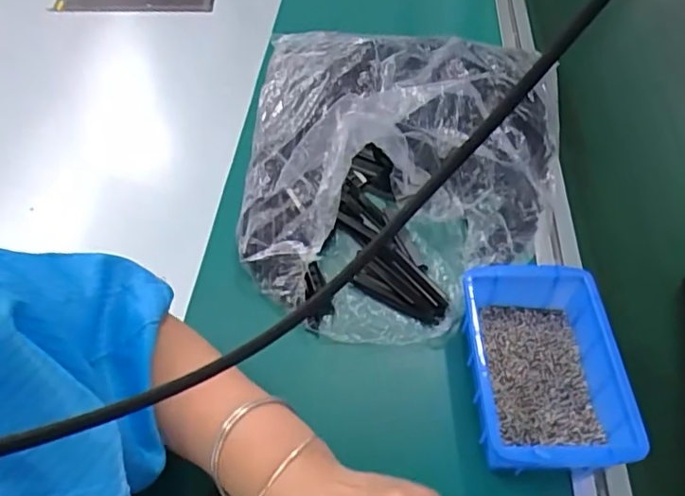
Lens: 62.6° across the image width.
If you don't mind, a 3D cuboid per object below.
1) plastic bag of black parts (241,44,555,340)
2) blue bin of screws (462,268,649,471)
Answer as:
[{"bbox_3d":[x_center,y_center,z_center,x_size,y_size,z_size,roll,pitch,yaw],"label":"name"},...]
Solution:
[{"bbox_3d":[0.054,-0.105,0.533,0.287,0.092,0.353,5,50,2],"label":"plastic bag of black parts"},{"bbox_3d":[0.149,0.086,0.408,0.108,0.050,0.147,2,50,0],"label":"blue bin of screws"}]

